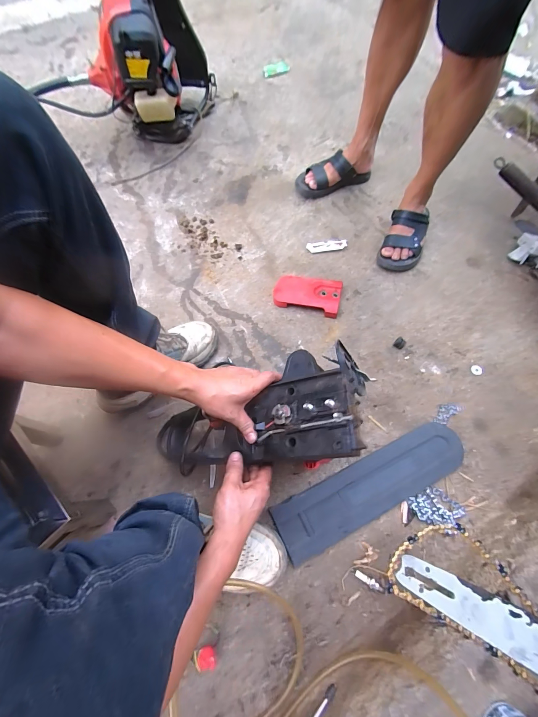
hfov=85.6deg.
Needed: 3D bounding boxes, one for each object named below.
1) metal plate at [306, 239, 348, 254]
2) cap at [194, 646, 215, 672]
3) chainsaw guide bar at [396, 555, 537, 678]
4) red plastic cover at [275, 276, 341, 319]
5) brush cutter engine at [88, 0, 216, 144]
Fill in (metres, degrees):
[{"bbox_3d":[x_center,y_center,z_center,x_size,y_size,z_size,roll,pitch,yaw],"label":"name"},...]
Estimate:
[{"bbox_3d":[0.168,-0.324,0.837,0.116,0.004,0.041,-9,74,-8],"label":"metal plate"},{"bbox_3d":[-0.103,0.481,0.467,0.031,0.025,0.026,-2,73,-6],"label":"cap"},{"bbox_3d":[0.396,0.409,0.393,0.466,0.007,0.065,27,71,5],"label":"chainsaw guide bar"},{"bbox_3d":[0.097,-0.164,0.748,0.168,0.039,0.105,14,68,3],"label":"red plastic cover"},{"bbox_3d":[-0.340,-0.900,0.808,0.241,0.456,0.350,21,72,1],"label":"brush cutter engine"}]

